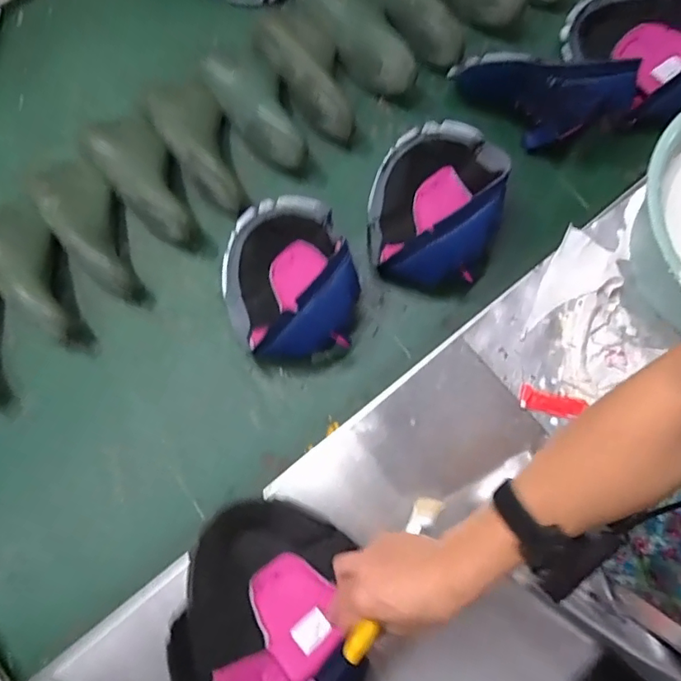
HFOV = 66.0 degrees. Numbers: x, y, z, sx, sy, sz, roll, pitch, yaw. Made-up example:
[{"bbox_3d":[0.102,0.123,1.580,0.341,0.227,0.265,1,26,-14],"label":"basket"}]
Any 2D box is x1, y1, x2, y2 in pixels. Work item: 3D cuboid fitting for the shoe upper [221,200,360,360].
[{"bbox_3d":[-0.066,-0.082,0.613,0.158,0.066,0.209,-19,75,-5],"label":"shoe upper"}]

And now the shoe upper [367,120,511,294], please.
[{"bbox_3d":[0.117,-0.168,0.649,0.156,0.114,0.199,11,75,3],"label":"shoe upper"}]

